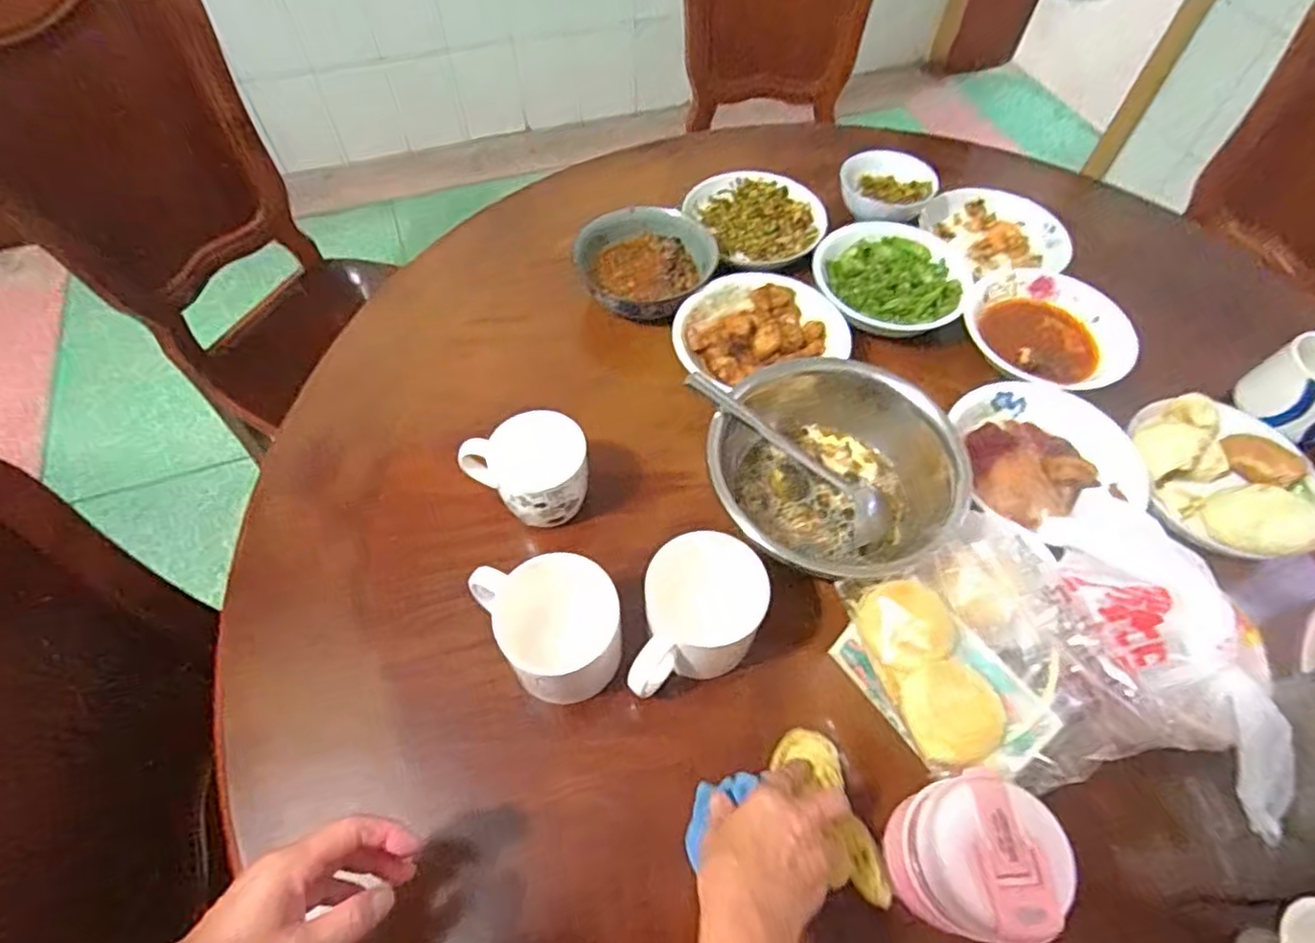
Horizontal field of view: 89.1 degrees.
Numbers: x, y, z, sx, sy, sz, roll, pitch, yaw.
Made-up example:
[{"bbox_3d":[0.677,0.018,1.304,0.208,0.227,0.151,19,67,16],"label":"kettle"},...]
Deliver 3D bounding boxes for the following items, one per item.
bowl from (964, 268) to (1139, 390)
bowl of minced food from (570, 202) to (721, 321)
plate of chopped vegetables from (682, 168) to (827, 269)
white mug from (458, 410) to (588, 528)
[{"bbox_3d":[0.408,-0.145,0.723,0.161,0.058,0.160,1,58,-2],"label":"bowl"},{"bbox_3d":[-0.014,-0.237,0.783,0.161,0.063,0.152,1,58,-2],"label":"bowl of minced food"},{"bbox_3d":[0.125,-0.304,0.832,0.165,0.052,0.175,1,58,-2],"label":"plate of chopped vegetables"},{"bbox_3d":[-0.112,0.007,0.594,0.097,0.089,0.076,-22,62,-15],"label":"white mug"}]

